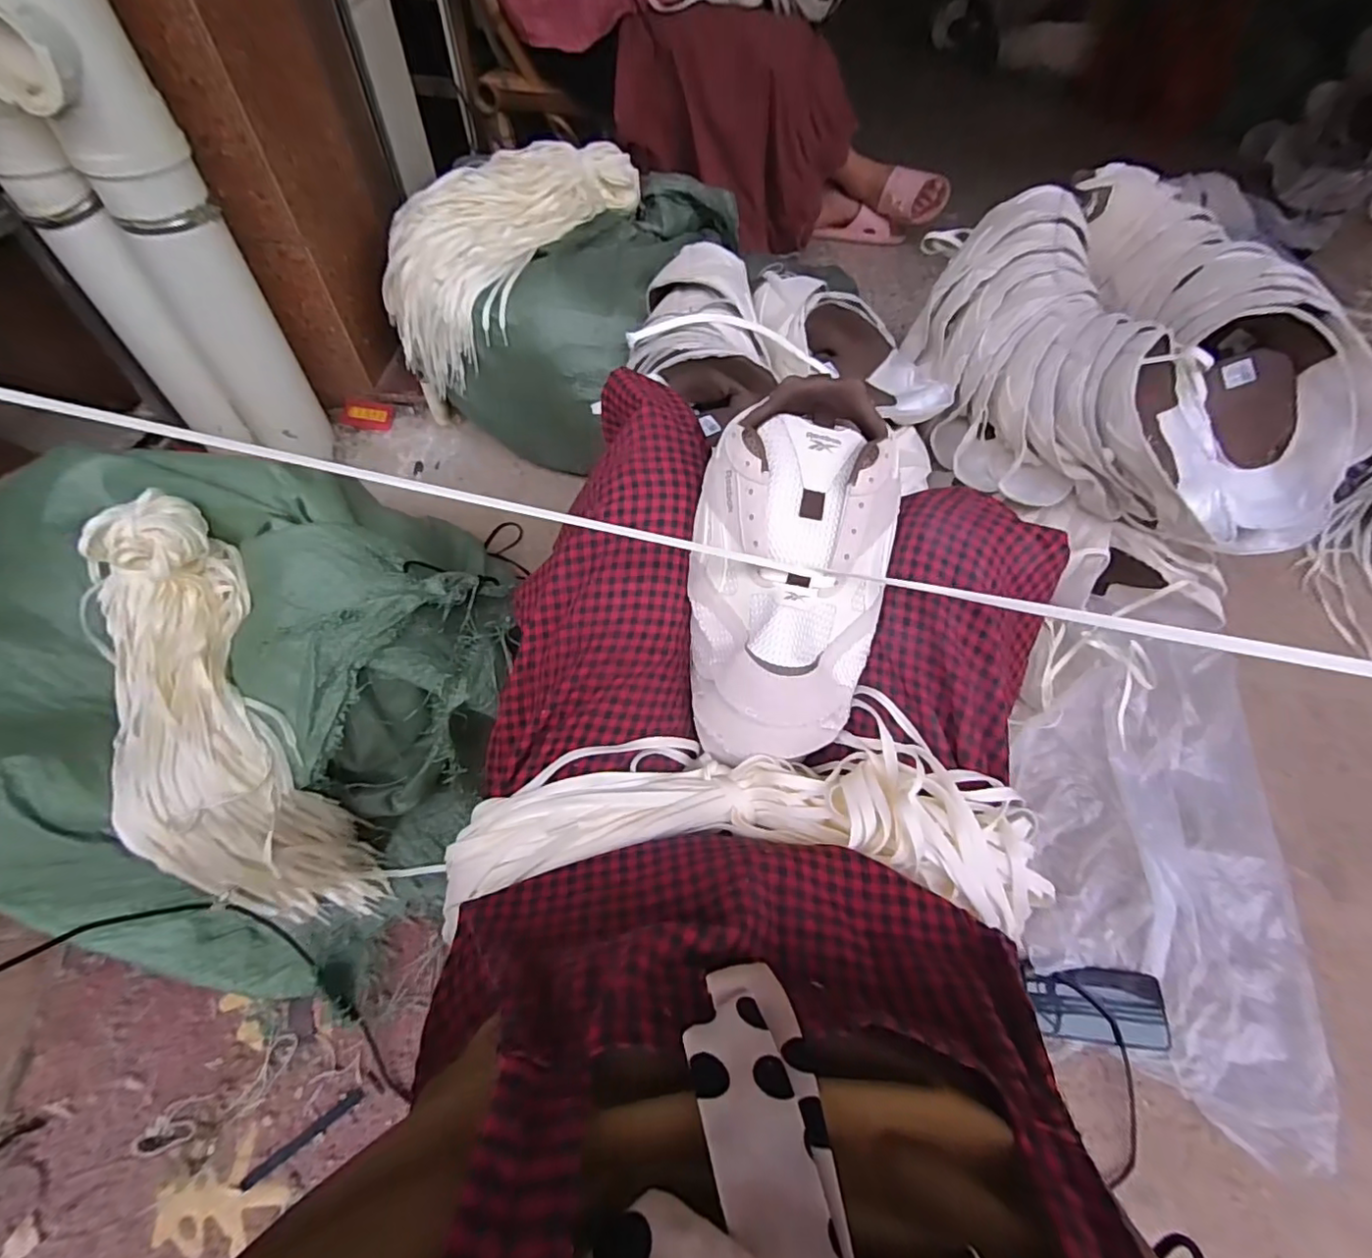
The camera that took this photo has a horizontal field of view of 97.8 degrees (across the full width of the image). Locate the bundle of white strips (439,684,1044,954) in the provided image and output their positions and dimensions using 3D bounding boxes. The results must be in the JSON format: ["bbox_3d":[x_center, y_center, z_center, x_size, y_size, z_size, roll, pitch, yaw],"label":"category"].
[{"bbox_3d":[0.029,0.125,0.394,0.380,0.069,0.146,-1,58,-4],"label":"bundle of white strips"}]

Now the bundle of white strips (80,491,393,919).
[{"bbox_3d":[-0.504,0.109,0.648,0.161,0.204,0.507,-25,91,-17],"label":"bundle of white strips"}]

